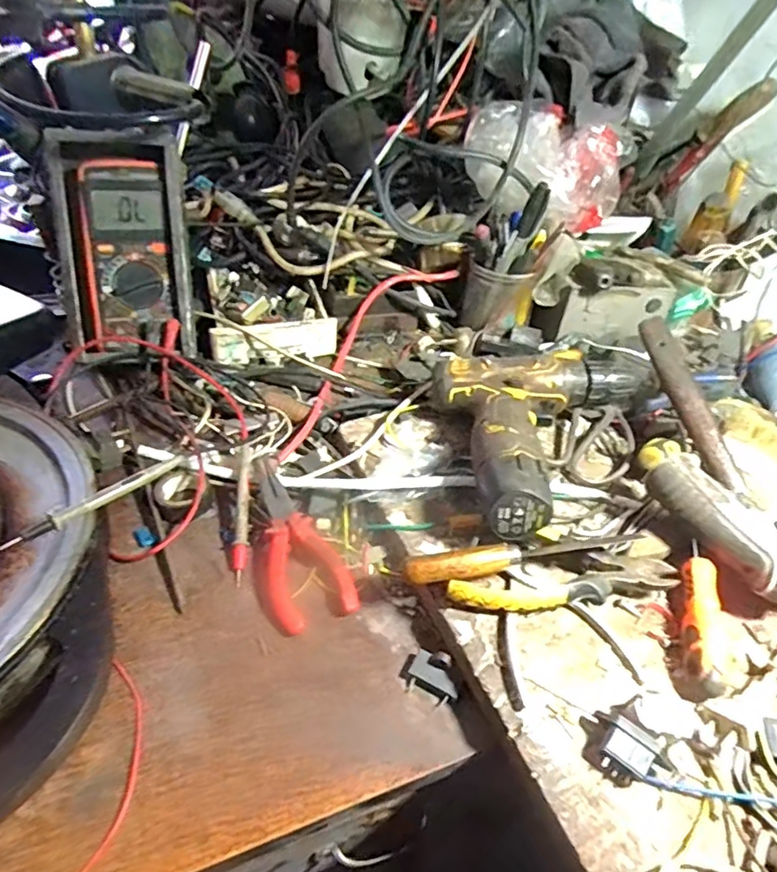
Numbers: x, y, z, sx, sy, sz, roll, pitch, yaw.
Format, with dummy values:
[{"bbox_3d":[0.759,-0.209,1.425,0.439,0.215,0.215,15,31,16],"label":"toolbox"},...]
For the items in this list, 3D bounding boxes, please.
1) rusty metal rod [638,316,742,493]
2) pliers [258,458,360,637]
[{"bbox_3d":[0.253,-0.031,0.486,0.022,0.014,0.164,-10,65,-8],"label":"rusty metal rod"},{"bbox_3d":[-0.079,0.078,0.455,0.066,0.024,0.147,-14,47,-19],"label":"pliers"}]

